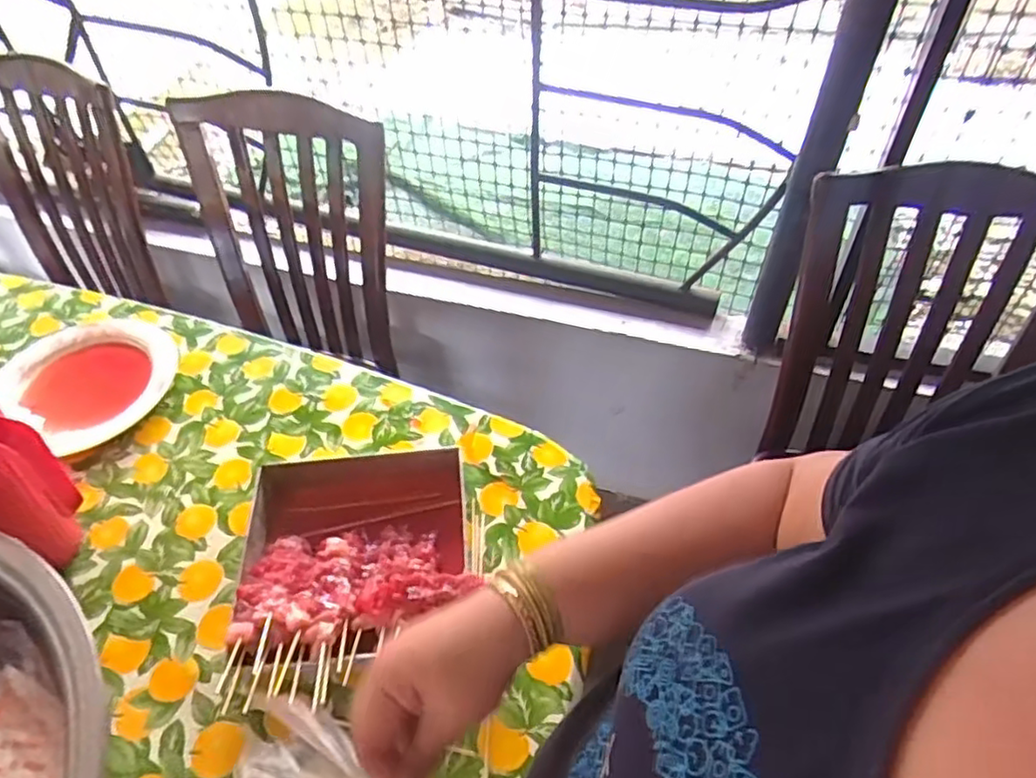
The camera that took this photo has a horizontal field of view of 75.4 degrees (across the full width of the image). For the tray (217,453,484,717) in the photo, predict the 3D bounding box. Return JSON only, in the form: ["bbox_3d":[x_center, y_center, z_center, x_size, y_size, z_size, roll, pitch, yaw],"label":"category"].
[{"bbox_3d":[-0.171,0.184,0.713,0.246,0.062,0.262,-10,49,-5],"label":"tray"}]

